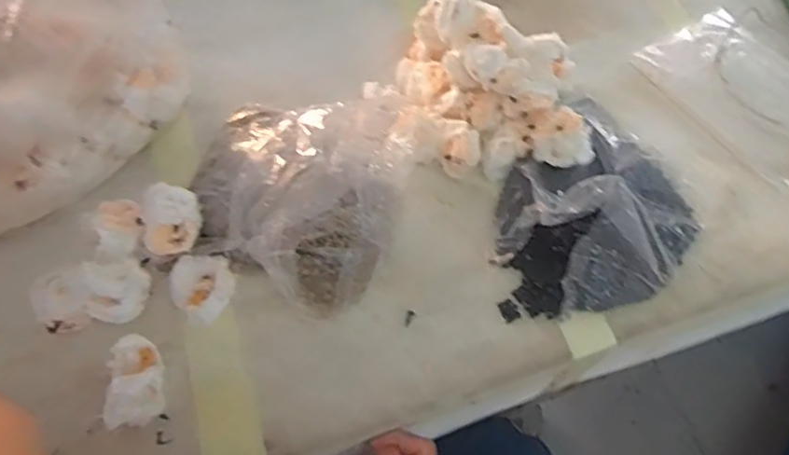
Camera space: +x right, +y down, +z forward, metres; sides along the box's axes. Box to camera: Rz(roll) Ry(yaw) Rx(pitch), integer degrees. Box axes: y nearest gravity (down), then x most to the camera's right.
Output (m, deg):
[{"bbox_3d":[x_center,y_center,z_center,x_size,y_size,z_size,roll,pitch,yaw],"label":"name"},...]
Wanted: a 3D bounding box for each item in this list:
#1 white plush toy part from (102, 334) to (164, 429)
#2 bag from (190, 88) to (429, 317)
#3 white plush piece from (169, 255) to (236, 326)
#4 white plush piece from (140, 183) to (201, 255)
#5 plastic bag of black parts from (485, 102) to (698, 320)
[{"bbox_3d":[-0.197,0.119,0.462,0.036,0.037,0.063,-7,59,-6],"label":"white plush toy part"},{"bbox_3d":[-0.088,-0.051,0.551,0.195,0.062,0.223,16,60,8],"label":"bag"},{"bbox_3d":[-0.159,0.052,0.507,0.049,0.028,0.058,-25,63,-16],"label":"white plush piece"},{"bbox_3d":[-0.191,-0.009,0.514,0.044,0.031,0.056,-10,60,-8],"label":"white plush piece"},{"bbox_3d":[0.187,-0.019,0.544,0.194,0.086,0.164,-13,60,-10],"label":"plastic bag of black parts"}]

